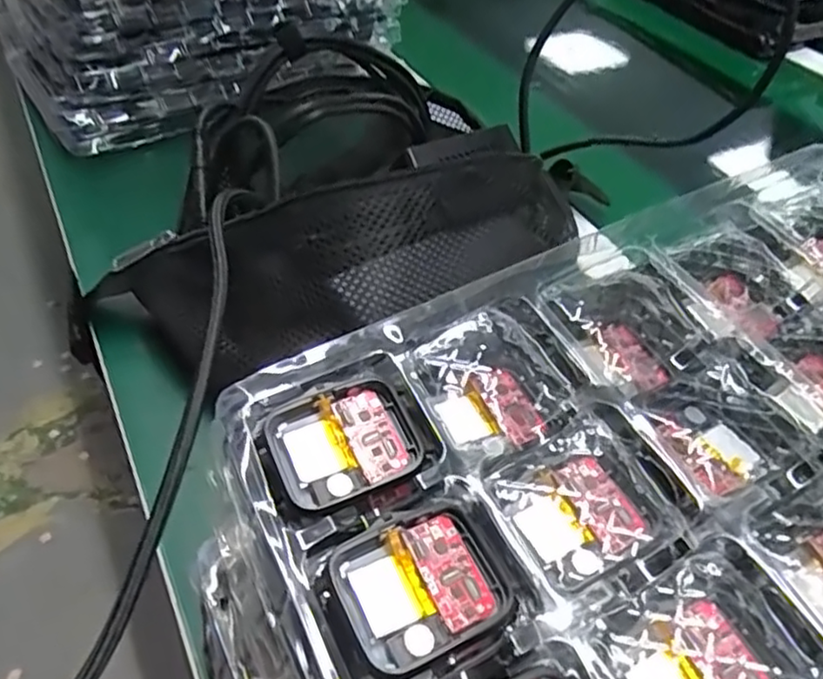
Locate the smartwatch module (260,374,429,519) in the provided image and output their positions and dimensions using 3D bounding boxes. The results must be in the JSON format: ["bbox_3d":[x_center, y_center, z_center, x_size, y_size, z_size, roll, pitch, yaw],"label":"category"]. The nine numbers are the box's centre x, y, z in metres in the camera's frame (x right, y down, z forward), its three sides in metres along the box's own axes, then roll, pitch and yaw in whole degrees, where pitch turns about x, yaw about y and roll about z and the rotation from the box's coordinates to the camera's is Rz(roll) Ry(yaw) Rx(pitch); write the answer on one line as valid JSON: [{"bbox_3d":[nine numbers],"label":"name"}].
[{"bbox_3d":[-0.019,0.032,0.203,0.045,0.011,0.037,-19,50,-21],"label":"smartwatch module"}]

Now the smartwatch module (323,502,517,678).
[{"bbox_3d":[0.003,0.065,0.177,0.044,0.006,0.038,-21,51,-23],"label":"smartwatch module"}]

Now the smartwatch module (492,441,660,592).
[{"bbox_3d":[0.050,0.051,0.200,0.041,0.012,0.038,-18,50,-21],"label":"smartwatch module"}]

